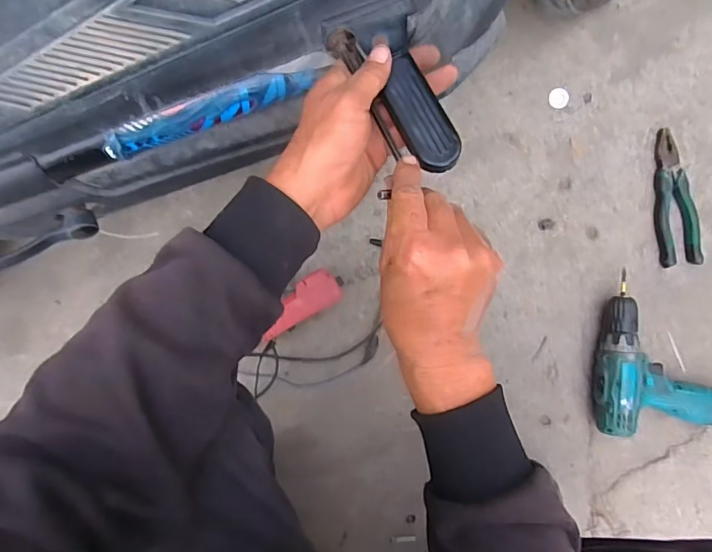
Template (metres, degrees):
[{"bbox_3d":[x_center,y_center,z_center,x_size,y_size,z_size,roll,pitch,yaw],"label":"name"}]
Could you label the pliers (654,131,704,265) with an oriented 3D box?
[{"bbox_3d":[0.455,-0.112,0.687,0.056,0.019,0.191,-7,90,1],"label":"pliers"}]

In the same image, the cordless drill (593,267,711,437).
[{"bbox_3d":[0.416,0.103,0.656,0.188,0.051,0.209,-4,90,1],"label":"cordless drill"}]

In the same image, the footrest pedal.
[{"bbox_3d":[0.045,-0.118,0.350,0.037,0.010,0.091,-23,80,1],"label":"footrest pedal"}]

